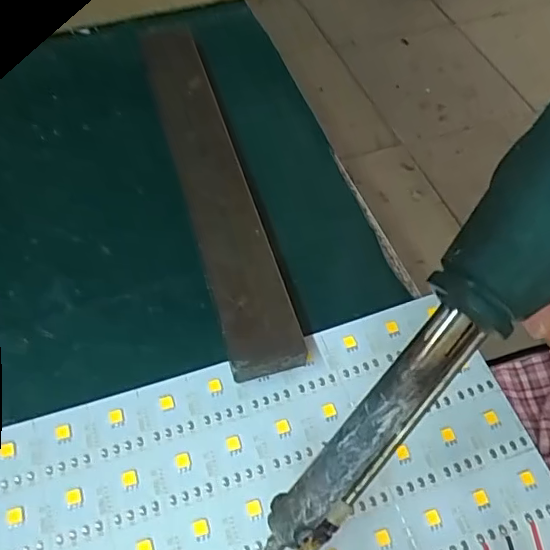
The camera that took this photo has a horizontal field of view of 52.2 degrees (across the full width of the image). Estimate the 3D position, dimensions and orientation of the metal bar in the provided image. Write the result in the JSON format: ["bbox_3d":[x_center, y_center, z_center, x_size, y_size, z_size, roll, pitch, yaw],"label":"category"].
[{"bbox_3d":[-0.031,-0.048,0.265,0.029,0.017,0.202,-15,60,-8],"label":"metal bar"}]

